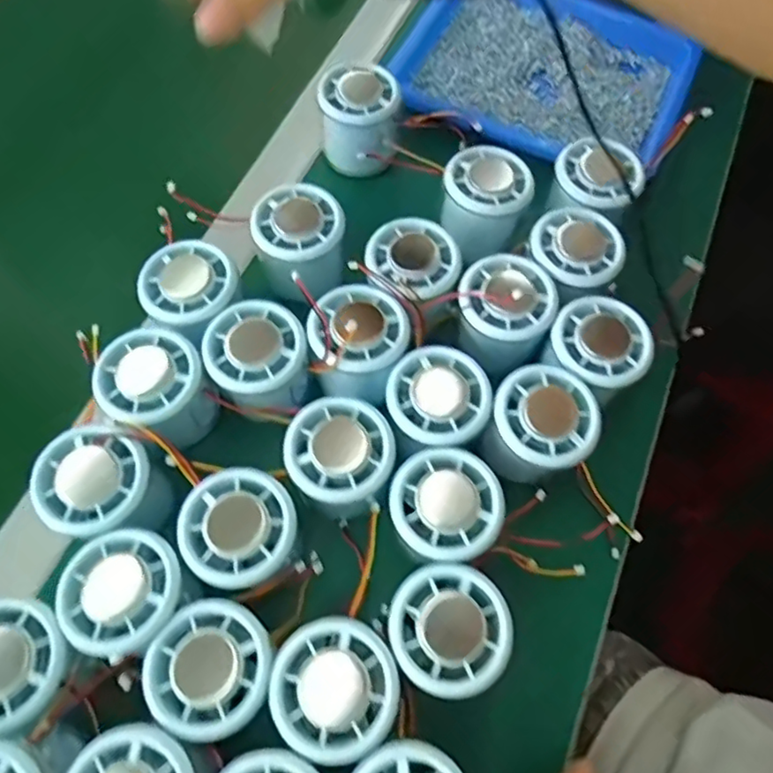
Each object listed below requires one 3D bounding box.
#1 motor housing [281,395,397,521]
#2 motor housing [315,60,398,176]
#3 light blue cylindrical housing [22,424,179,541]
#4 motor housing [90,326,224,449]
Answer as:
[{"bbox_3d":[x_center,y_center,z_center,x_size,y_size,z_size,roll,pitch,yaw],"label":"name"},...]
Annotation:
[{"bbox_3d":[-0.024,0.043,0.344,0.055,0.053,0.057,0,65,0],"label":"motor housing"},{"bbox_3d":[-0.020,-0.192,0.441,0.053,0.049,0.062,1,65,1],"label":"motor housing"},{"bbox_3d":[-0.151,0.055,0.328,0.056,0.046,0.053,0,65,0],"label":"light blue cylindrical housing"},{"bbox_3d":[-0.129,0.003,0.350,0.054,0.047,0.054,0,65,0],"label":"motor housing"}]

